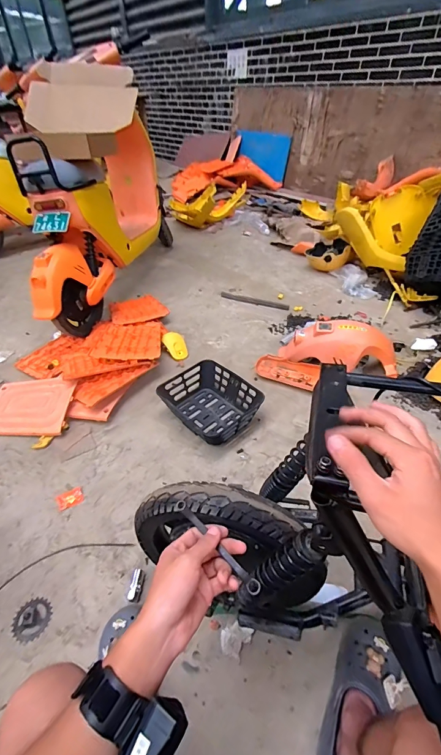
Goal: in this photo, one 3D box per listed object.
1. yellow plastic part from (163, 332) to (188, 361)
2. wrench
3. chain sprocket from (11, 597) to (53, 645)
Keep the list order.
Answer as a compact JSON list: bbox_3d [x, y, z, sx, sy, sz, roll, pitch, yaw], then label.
[{"bbox_3d":[-0.201,-0.145,1.544,0.101,0.026,0.152,-21,72,-27],"label":"yellow plastic part"},{"bbox_3d":[-0.007,0.207,0.421,0.141,0.011,0.015,37,58,27],"label":"wrench"},{"bbox_3d":[-0.446,0.572,0.805,0.089,0.009,0.087,-3,44,3],"label":"chain sprocket"}]

